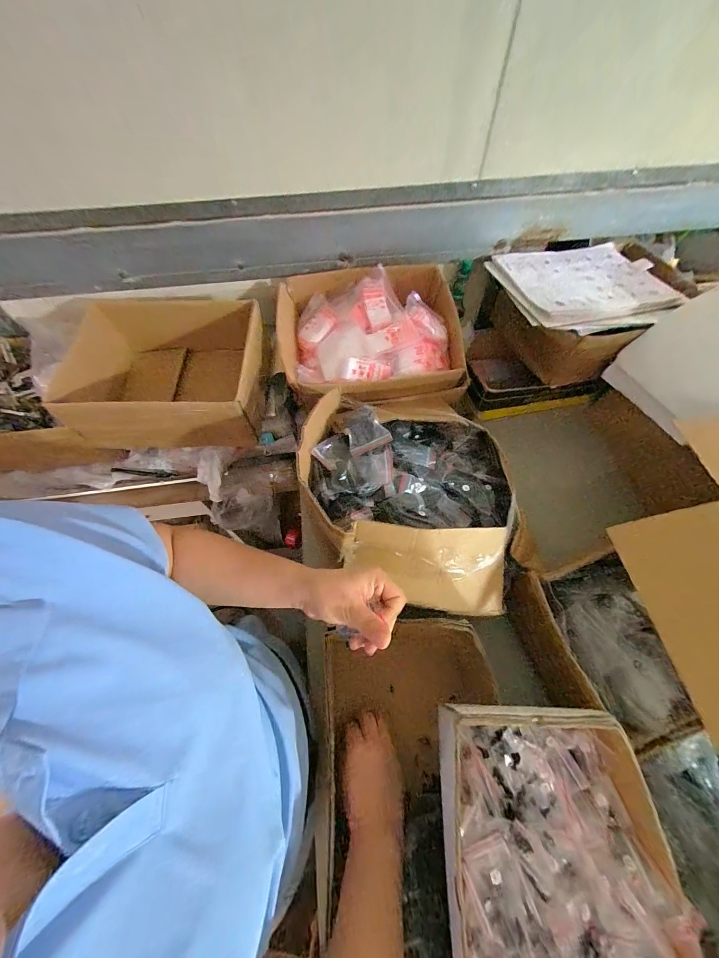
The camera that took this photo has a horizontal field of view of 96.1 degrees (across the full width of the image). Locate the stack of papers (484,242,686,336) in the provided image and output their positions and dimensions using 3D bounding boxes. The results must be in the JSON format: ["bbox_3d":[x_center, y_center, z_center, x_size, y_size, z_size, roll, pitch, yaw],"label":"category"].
[{"bbox_3d":[0.436,-0.387,0.635,0.323,0.028,0.245,-11,61,-4],"label":"stack of papers"}]

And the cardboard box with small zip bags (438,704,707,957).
[{"bbox_3d":[0.177,0.358,0.282,0.198,0.053,0.255,1,61,2],"label":"cardboard box with small zip bags"}]

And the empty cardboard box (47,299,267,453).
[{"bbox_3d":[-0.353,-0.195,0.651,0.336,0.171,0.287,0,61,2],"label":"empty cardboard box"}]

